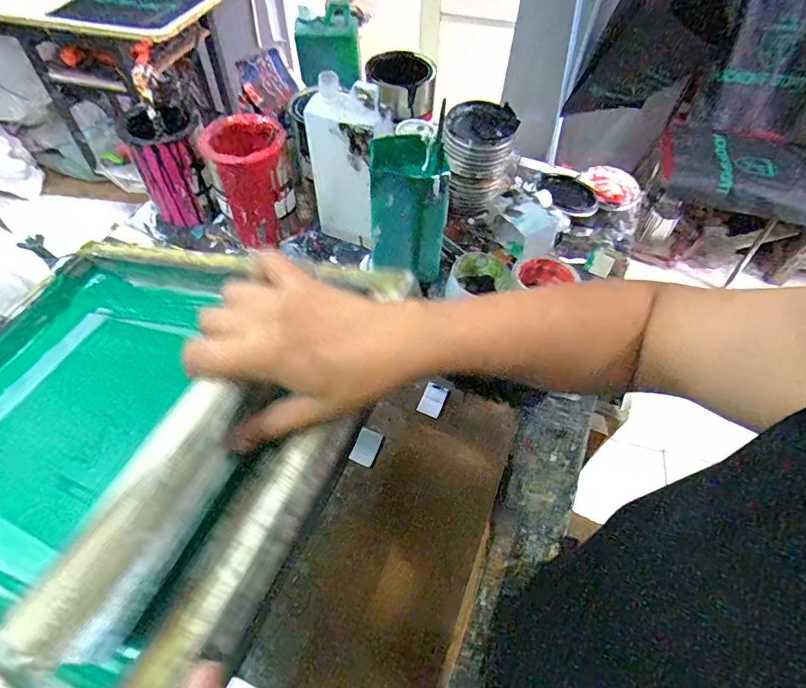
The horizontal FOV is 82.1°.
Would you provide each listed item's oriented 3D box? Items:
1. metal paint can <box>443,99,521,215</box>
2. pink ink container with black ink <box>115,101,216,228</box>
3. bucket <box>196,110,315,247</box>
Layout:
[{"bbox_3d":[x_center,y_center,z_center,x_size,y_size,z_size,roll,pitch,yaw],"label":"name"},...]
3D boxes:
[{"bbox_3d":[0.109,-0.278,0.687,0.095,0.123,0.097,1,55,-1],"label":"metal paint can"},{"bbox_3d":[-0.340,-0.263,0.695,0.098,0.146,0.089,-17,57,-14],"label":"pink ink container with black ink"},{"bbox_3d":[-0.202,-0.227,0.673,0.120,0.161,0.120,1,55,-1],"label":"bucket"}]

